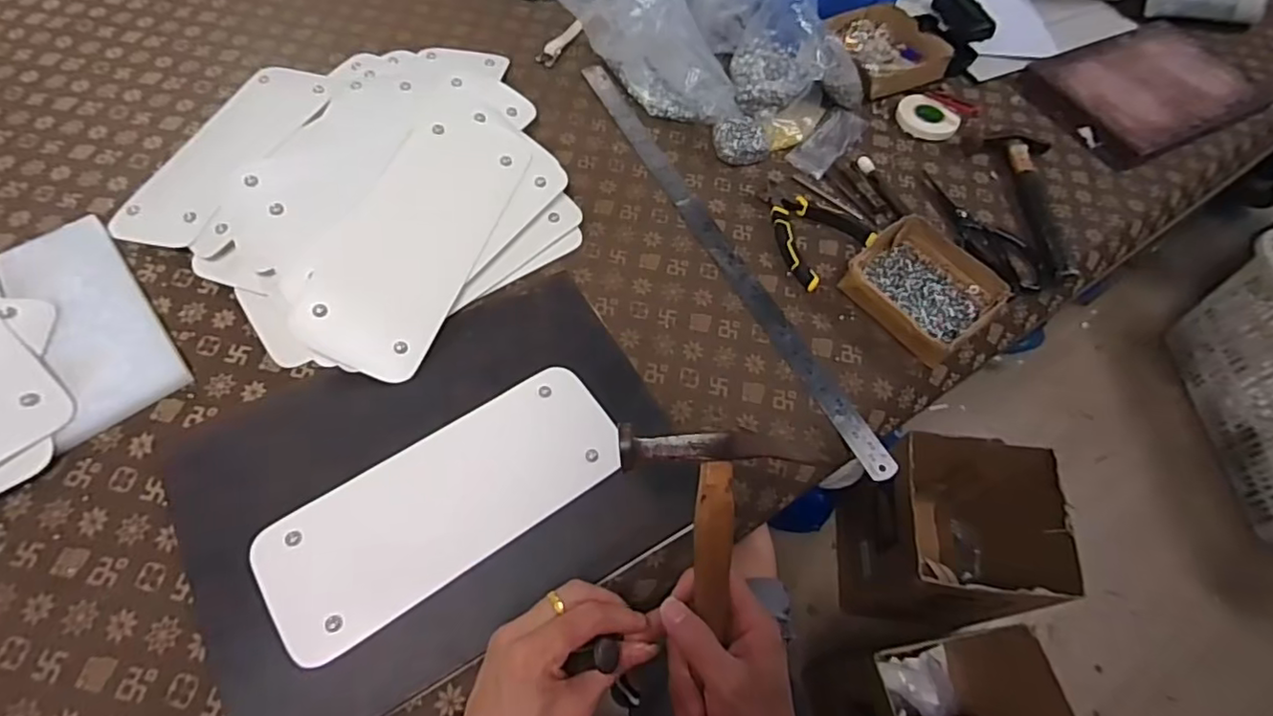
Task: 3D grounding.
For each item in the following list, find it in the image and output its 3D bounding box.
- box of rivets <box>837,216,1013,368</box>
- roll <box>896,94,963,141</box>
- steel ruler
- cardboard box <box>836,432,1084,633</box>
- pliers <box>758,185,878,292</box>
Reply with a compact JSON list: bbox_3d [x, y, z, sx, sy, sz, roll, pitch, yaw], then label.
[{"bbox_3d":[0.312,-0.082,0.668,0.146,0.036,0.145,-34,68,-21],"label":"box of rivets"},{"bbox_3d":[0.392,-0.325,0.835,0.083,0.020,0.083,2,60,-4],"label":"roll"},{"bbox_3d":[0.090,-0.132,0.701,0.036,0.009,0.617,-24,66,-13],"label":"steel ruler"},{"bbox_3d":[0.542,0.329,1.117,0.264,0.333,0.274,3,60,-3],"label":"cardboard box"},{"bbox_3d":[0.189,-0.152,0.705,0.109,0.013,0.132,-34,68,-22],"label":"pliers"}]

